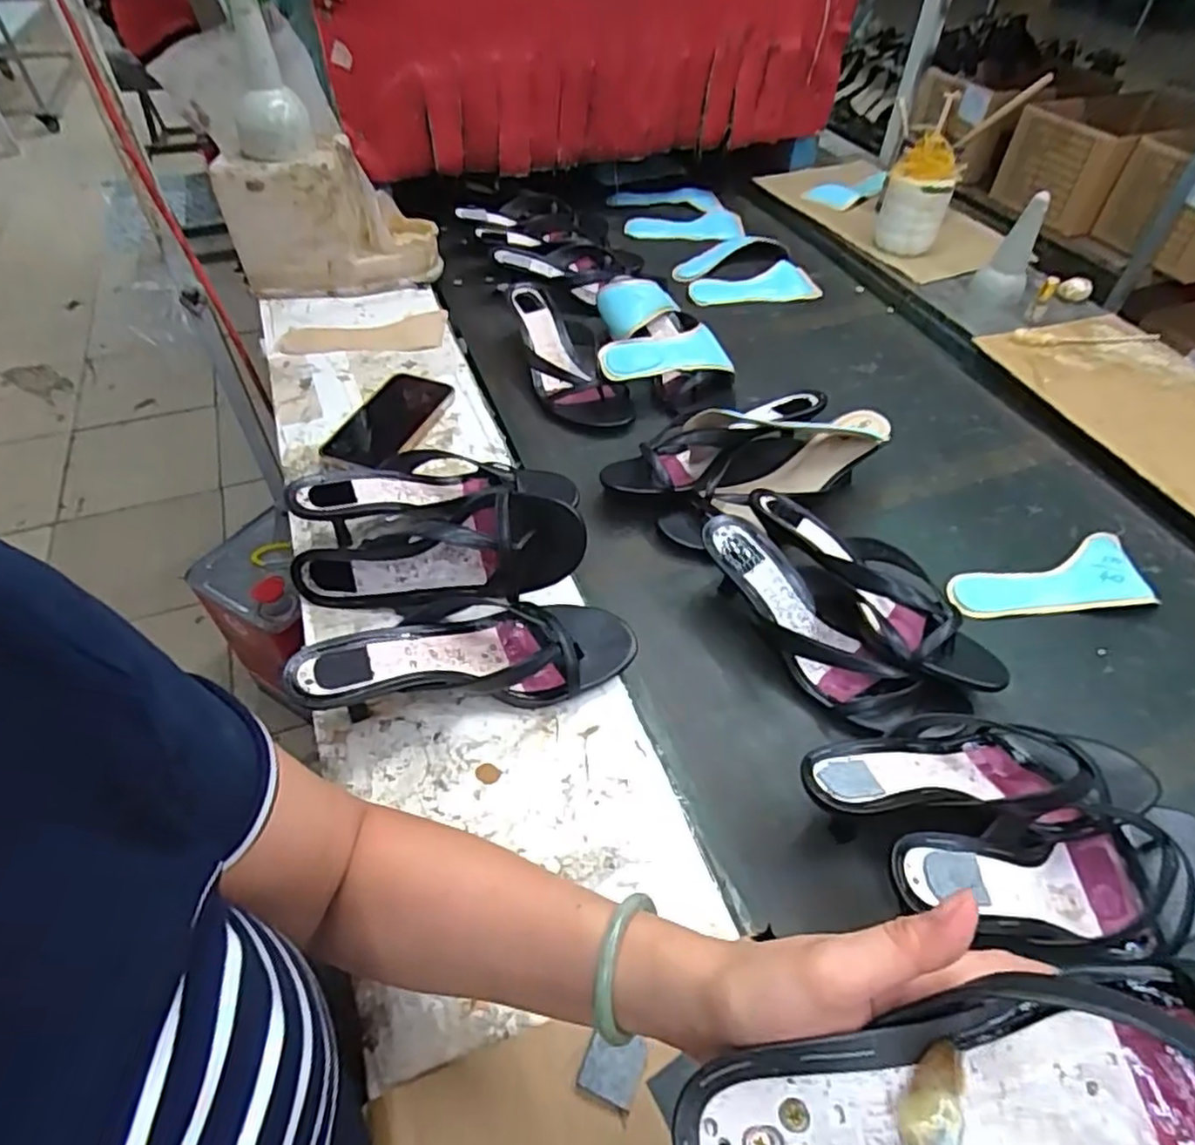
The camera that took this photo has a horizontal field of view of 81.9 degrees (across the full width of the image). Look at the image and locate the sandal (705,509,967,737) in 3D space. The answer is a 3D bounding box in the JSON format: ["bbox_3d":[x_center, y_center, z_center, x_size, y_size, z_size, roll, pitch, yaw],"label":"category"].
[{"bbox_3d":[0.177,0.053,0.575,0.074,0.069,0.241,-32,57,-29],"label":"sandal"}]

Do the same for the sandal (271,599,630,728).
[{"bbox_3d":[-0.097,0.059,0.534,0.249,0.063,0.102,-7,49,-10],"label":"sandal"}]

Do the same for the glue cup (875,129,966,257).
[{"bbox_3d":[0.497,-0.583,1.075,0.098,0.146,0.106,16,51,14],"label":"glue cup"}]

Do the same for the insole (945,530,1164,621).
[{"bbox_3d":[0.419,0.003,0.656,0.179,0.012,0.085,-6,52,2],"label":"insole"}]

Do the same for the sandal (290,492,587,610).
[{"bbox_3d":[-0.127,-0.014,0.571,0.243,0.090,0.053,-11,44,14],"label":"sandal"}]

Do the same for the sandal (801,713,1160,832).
[{"bbox_3d":[0.266,0.140,0.489,0.259,0.067,0.087,-2,48,-6],"label":"sandal"}]

